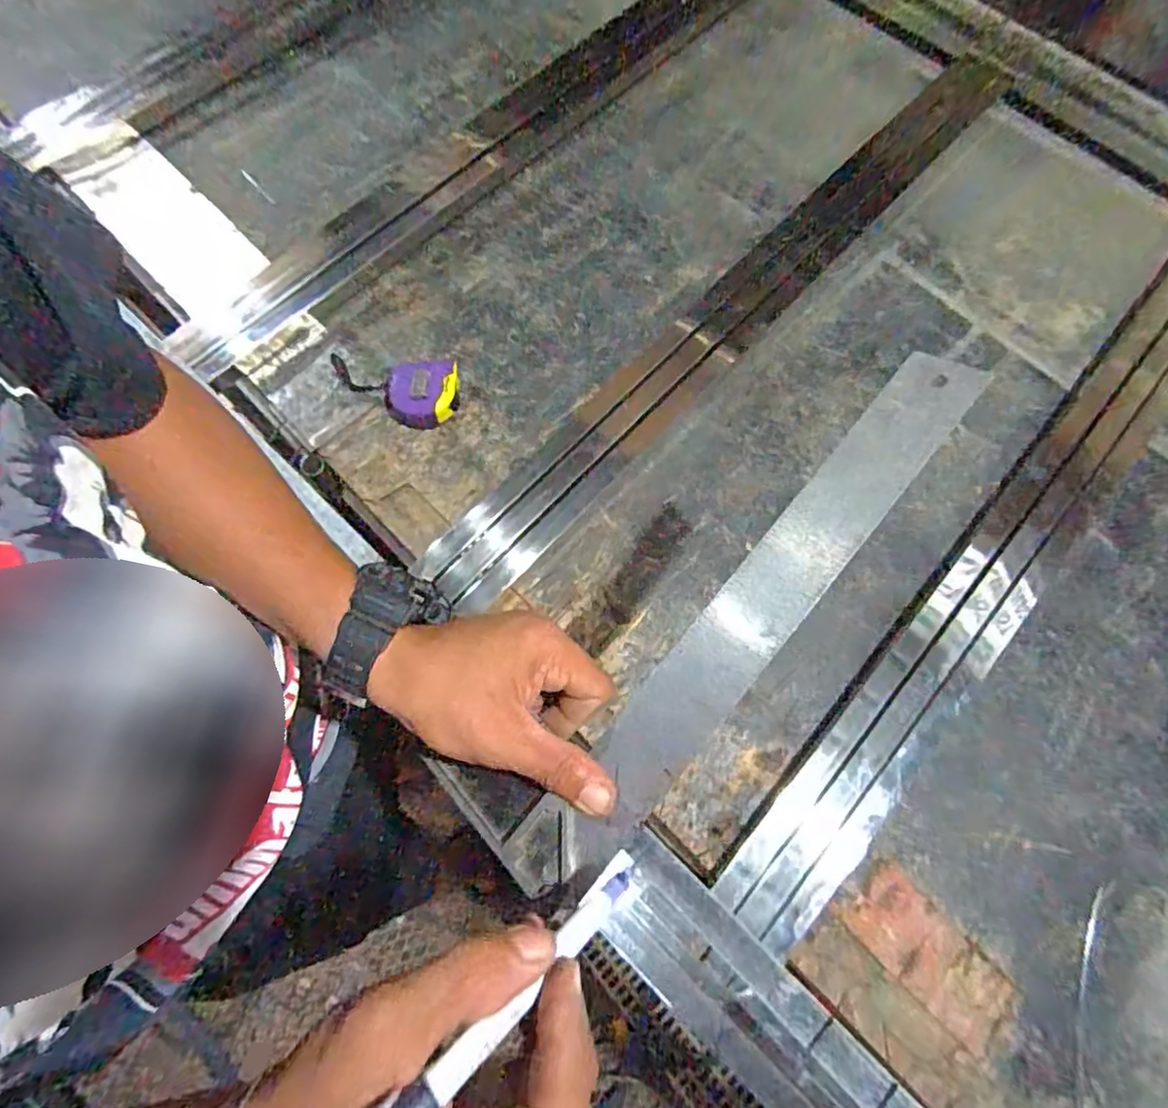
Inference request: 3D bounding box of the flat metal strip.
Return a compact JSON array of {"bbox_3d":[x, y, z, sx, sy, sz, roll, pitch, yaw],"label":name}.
[{"bbox_3d":[0.092,0.023,0.310,0.045,0.008,0.316,37,84,34],"label":"flat metal strip"}]

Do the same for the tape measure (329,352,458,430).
[{"bbox_3d":[-0.210,-0.184,0.665,0.147,0.034,0.084,1,71,-2],"label":"tape measure"}]

